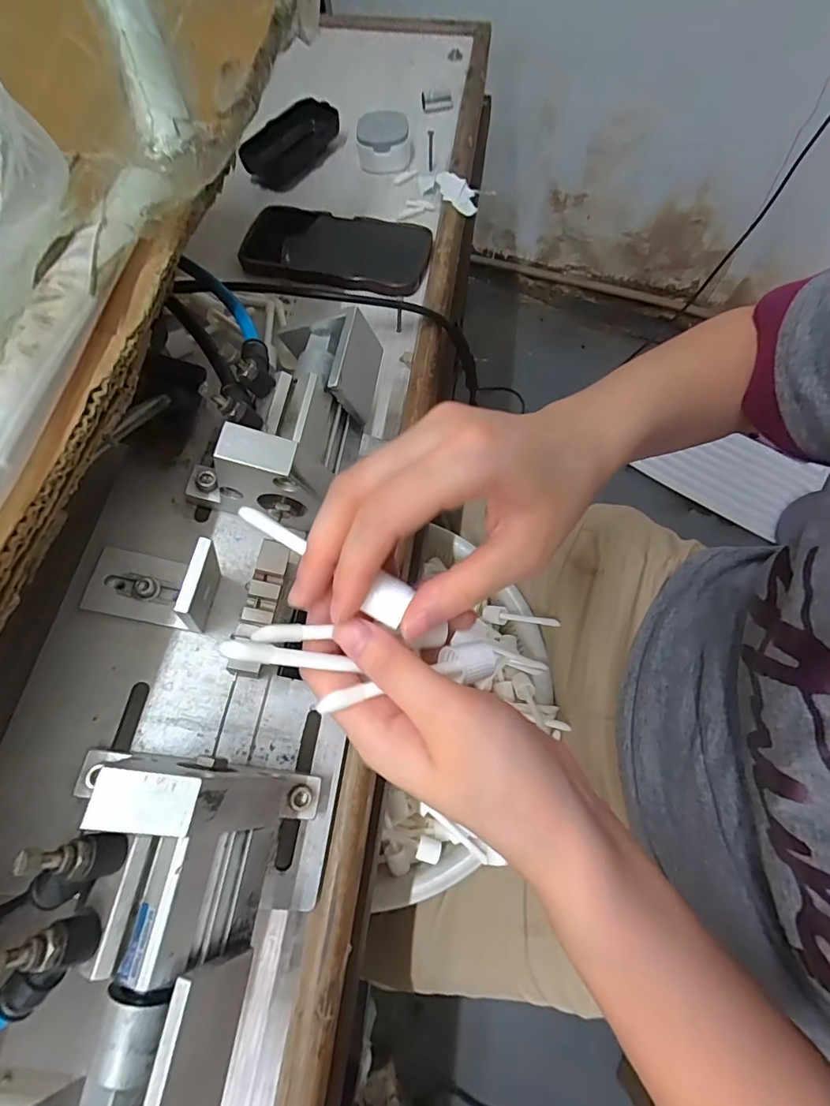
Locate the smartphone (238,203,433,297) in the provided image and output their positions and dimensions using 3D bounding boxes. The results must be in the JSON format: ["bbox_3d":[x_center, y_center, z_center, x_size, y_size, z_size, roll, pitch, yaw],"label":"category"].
[{"bbox_3d":[-0.072,-0.281,0.425,0.166,0.010,0.083,14,69,6],"label":"smartphone"}]

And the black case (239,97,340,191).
[{"bbox_3d":[-0.128,-0.423,0.482,0.063,0.025,0.110,25,71,10],"label":"black case"}]

